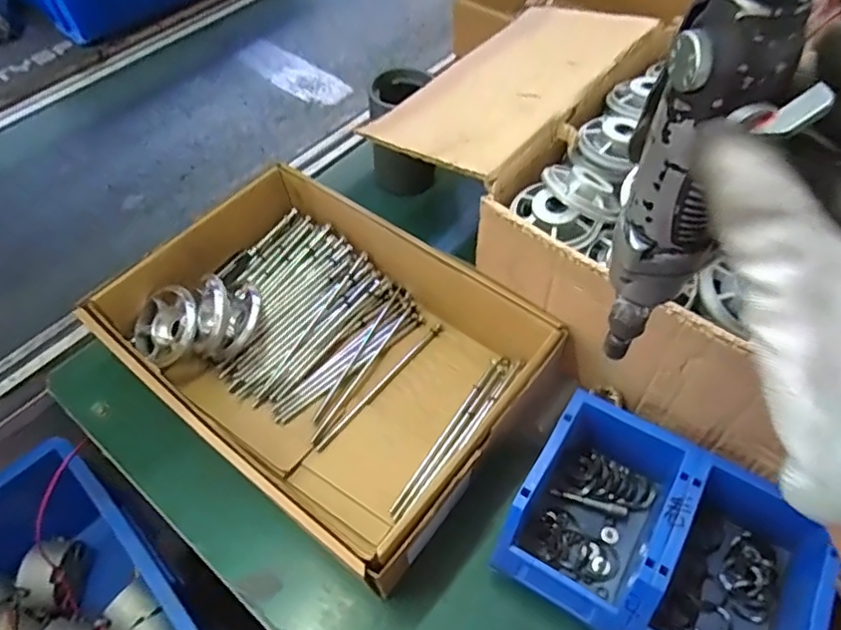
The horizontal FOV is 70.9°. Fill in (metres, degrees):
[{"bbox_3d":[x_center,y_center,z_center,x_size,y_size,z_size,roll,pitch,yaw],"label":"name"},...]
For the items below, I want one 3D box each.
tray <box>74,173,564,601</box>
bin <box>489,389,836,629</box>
[{"bbox_3d":[-0.087,0.031,0.569,0.374,0.102,0.267,32,62,25],"label":"tray"},{"bbox_3d":[0.187,0.173,0.469,0.207,0.088,0.167,23,58,20],"label":"bin"}]

